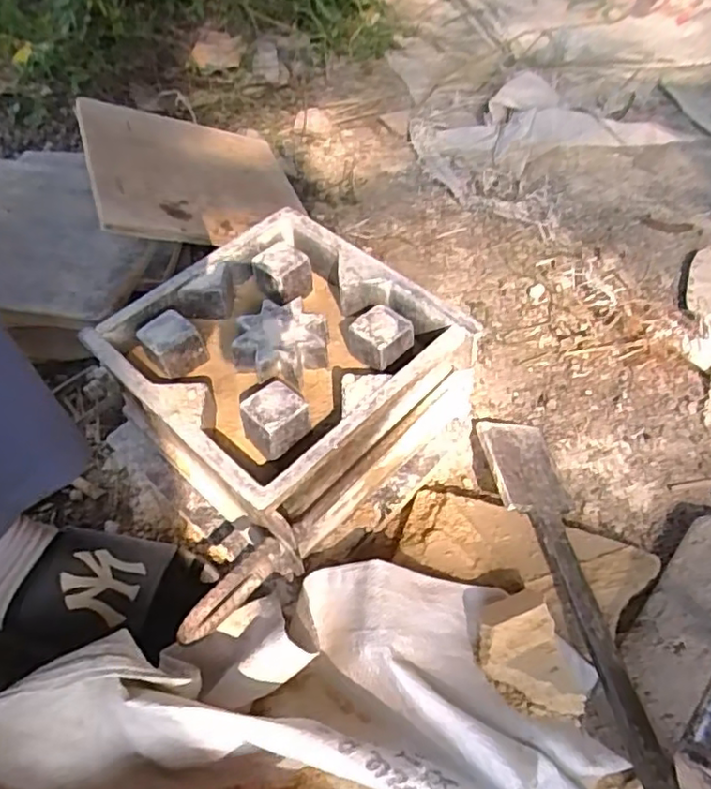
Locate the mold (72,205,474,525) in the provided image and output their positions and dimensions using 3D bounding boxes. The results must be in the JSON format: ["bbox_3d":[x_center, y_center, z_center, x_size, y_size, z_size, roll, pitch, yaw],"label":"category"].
[{"bbox_3d":[-0.061,-0.031,0.524,0.232,0.075,0.228,36,60,28],"label":"mold"}]

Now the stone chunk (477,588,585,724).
[{"bbox_3d":[0.117,0.179,0.426,0.062,0.042,0.083,-13,52,-7],"label":"stone chunk"}]

